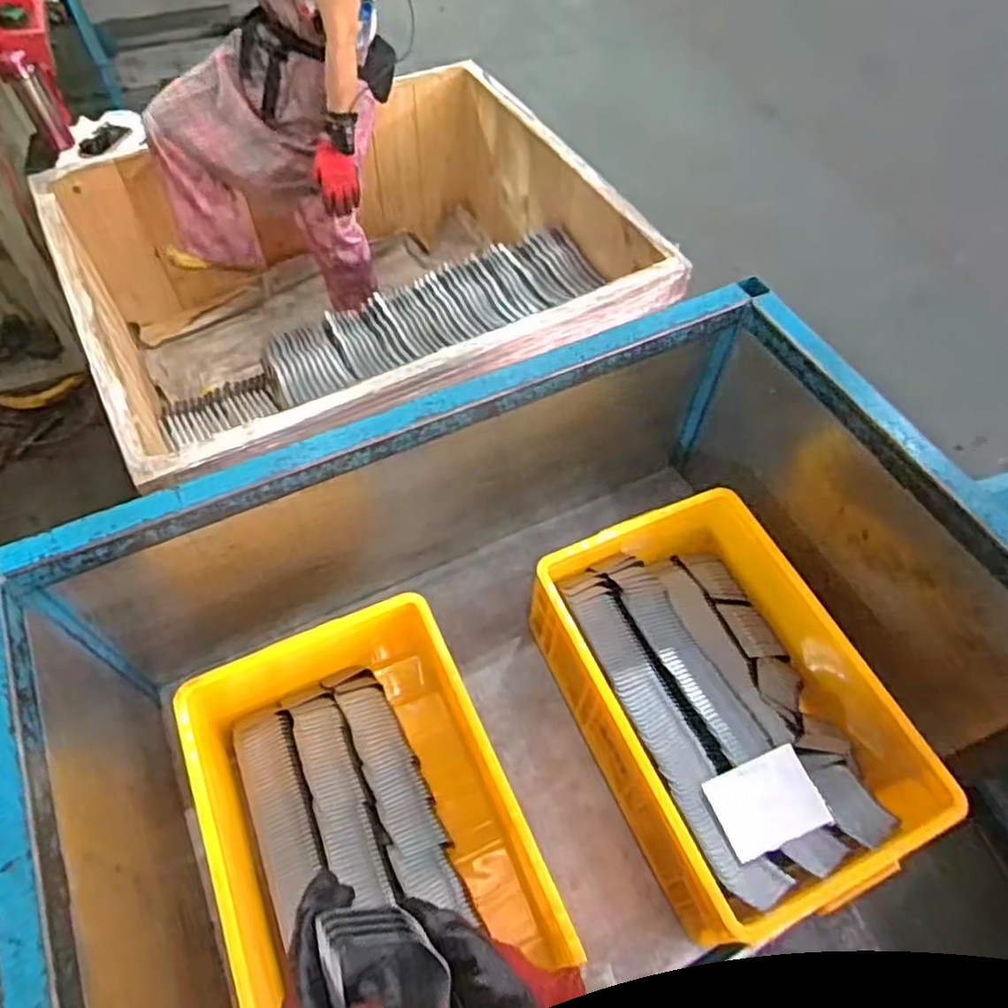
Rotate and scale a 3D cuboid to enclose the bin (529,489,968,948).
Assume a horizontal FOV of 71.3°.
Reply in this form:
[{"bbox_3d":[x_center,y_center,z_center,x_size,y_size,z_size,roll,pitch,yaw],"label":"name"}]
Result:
[{"bbox_3d":[0.279,0.255,0.950,0.324,0.164,0.520,-22,60,-14],"label":"bin"}]

